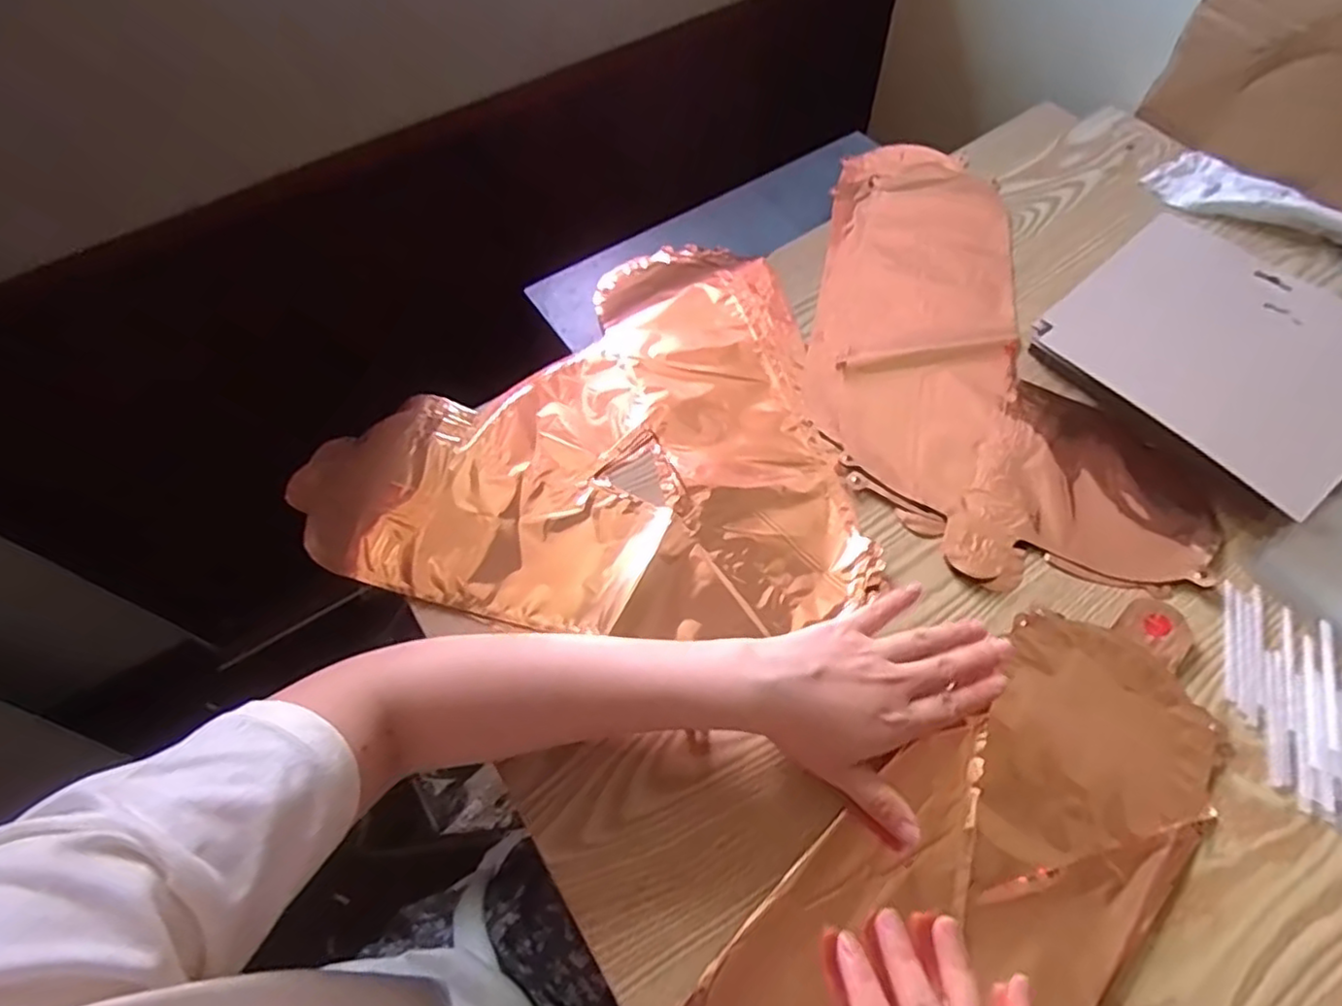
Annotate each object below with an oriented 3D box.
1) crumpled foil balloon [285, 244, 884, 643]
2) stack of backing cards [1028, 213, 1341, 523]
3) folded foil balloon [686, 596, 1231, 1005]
[{"bbox_3d":[-0.080,-0.048,0.513,0.407,0.036,0.390,-4,61,0],"label":"crumpled foil balloon"},{"bbox_3d":[0.395,-0.105,0.492,0.193,0.039,0.208,-36,66,-16],"label":"stack of backing cards"},{"bbox_3d":[0.145,0.214,0.349,0.436,0.009,0.136,-39,67,-18],"label":"folded foil balloon"}]

